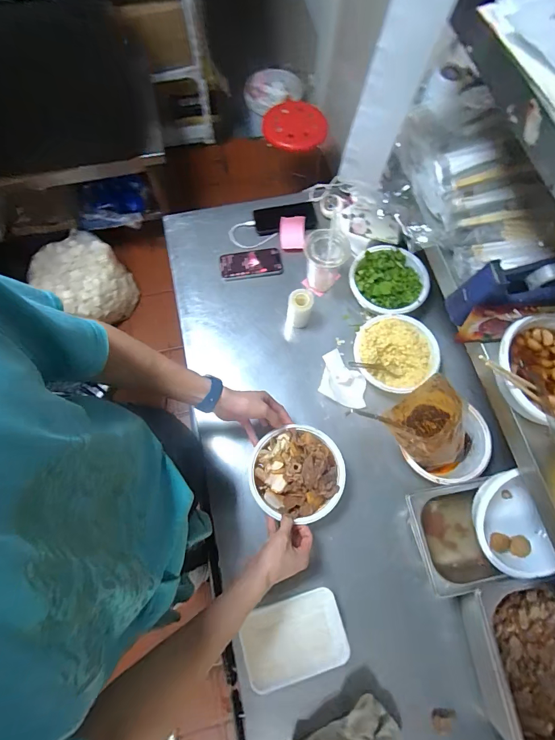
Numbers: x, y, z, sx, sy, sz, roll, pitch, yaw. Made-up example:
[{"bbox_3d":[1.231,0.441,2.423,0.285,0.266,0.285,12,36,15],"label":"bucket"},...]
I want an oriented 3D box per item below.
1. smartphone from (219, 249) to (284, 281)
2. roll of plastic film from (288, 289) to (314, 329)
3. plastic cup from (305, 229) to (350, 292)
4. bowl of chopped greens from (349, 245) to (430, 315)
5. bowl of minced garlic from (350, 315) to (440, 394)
[{"bbox_3d":[-0.063,-0.254,0.898,0.146,0.015,0.073,-7,70,-5],"label":"smartphone"},{"bbox_3d":[0.047,-0.132,0.813,0.053,0.084,0.053,1,70,-2],"label":"roll of plastic film"},{"bbox_3d":[0.103,-0.245,0.825,0.089,0.114,0.082,1,70,-2],"label":"plastic cup"},{"bbox_3d":[0.253,-0.198,0.856,0.167,0.061,0.167,1,70,-2],"label":"bowl of chopped greens"},{"bbox_3d":[0.244,-0.033,0.796,0.175,0.054,0.163,1,70,-2],"label":"bowl of minced garlic"}]

